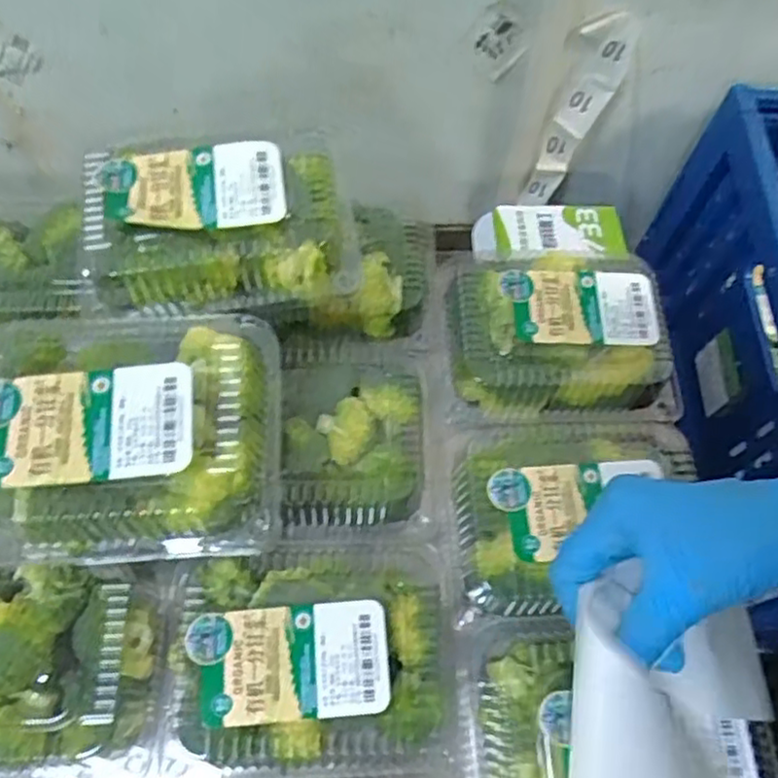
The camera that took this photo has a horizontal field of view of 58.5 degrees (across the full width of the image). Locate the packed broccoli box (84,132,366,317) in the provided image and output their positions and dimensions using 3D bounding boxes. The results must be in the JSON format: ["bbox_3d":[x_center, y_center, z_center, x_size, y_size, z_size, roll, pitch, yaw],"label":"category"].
[{"bbox_3d":[-0.104,-0.104,0.430,0.159,0.057,0.093,-4,63,-5],"label":"packed broccoli box"}]

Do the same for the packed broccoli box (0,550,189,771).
[{"bbox_3d":[-0.219,0.161,0.415,0.168,0.053,0.116,0,63,-3],"label":"packed broccoli box"}]

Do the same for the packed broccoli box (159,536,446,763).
[{"bbox_3d":[-0.051,0.156,0.423,0.166,0.066,0.129,0,63,-3],"label":"packed broccoli box"}]

